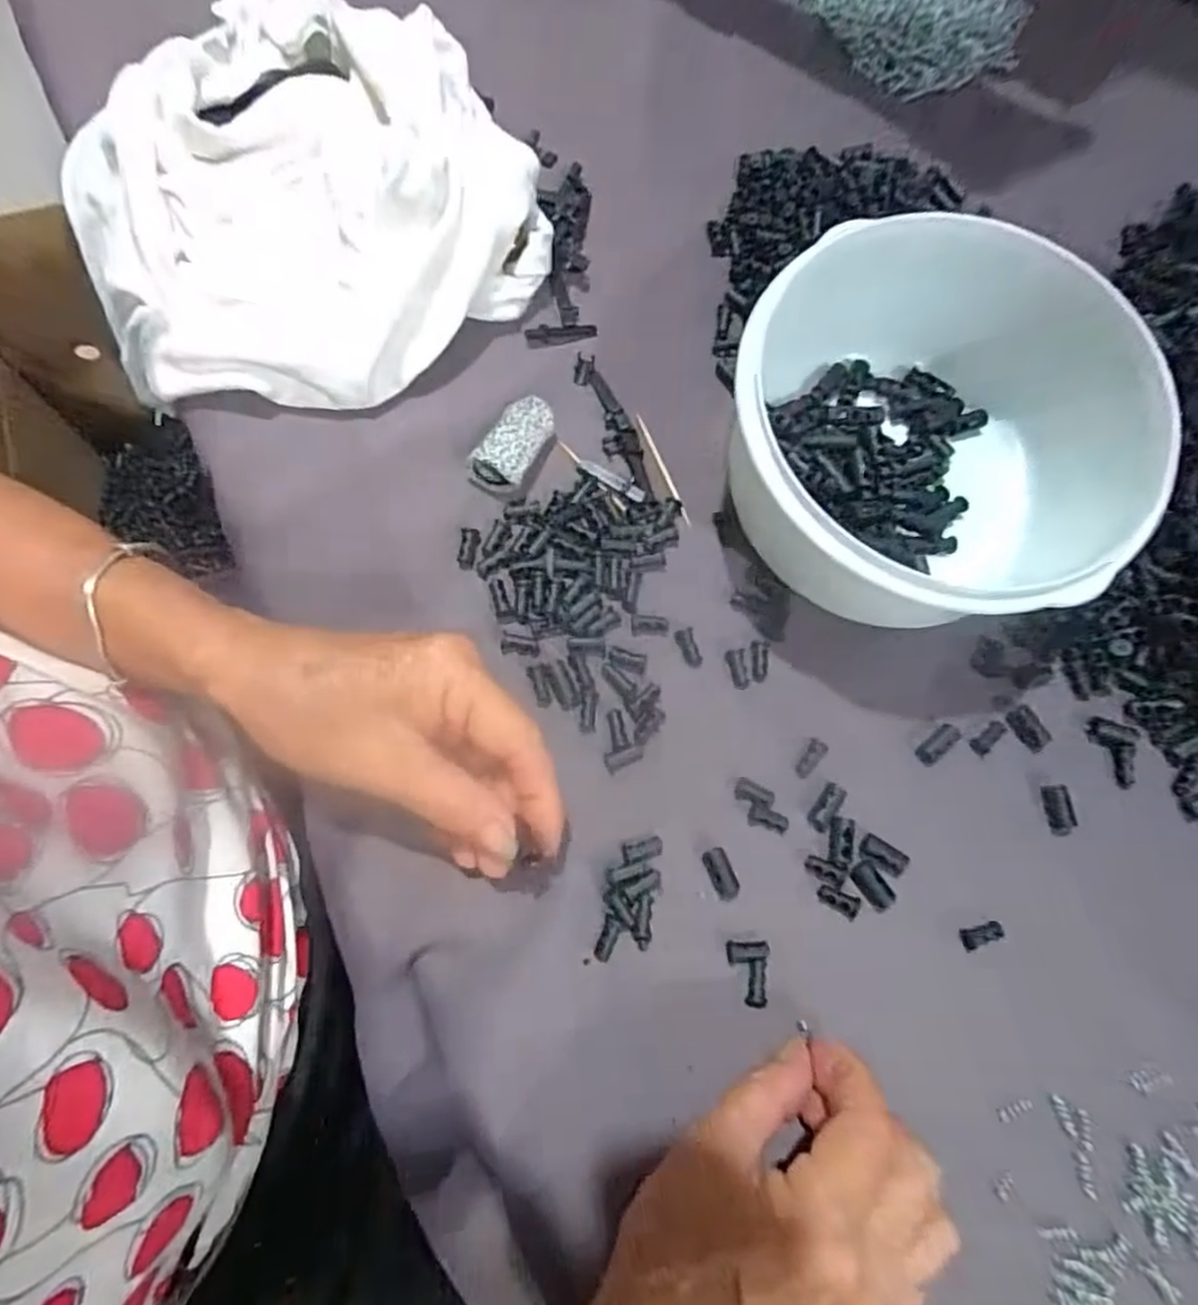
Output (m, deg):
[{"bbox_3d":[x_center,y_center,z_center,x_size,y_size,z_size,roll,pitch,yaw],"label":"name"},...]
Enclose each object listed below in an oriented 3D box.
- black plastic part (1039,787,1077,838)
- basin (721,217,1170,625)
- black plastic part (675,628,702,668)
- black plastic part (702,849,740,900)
[{"bbox_3d":[0.195,0.067,0.290,0.009,0.007,0.020,-4,76,-5],"label":"black plastic part"},{"bbox_3d":[0.137,-0.086,0.284,0.149,0.080,0.159,1,76,-4],"label":"basin"},{"bbox_3d":[0.040,-0.002,0.301,0.008,0.004,0.018,-17,77,-5],"label":"black plastic part"},{"bbox_3d":[0.050,0.090,0.278,0.010,0.006,0.020,-22,79,-9],"label":"black plastic part"}]

